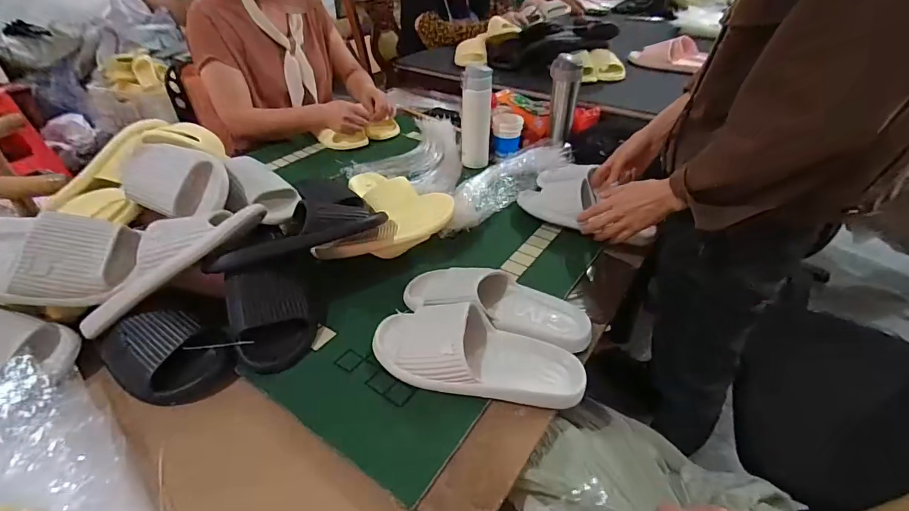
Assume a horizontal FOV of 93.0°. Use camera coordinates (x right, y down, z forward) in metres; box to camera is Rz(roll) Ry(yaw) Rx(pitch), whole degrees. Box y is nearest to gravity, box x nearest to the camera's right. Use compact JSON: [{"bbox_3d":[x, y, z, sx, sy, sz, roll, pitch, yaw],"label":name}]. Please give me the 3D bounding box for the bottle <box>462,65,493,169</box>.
[{"bbox_3d":[0.050,-0.311,0.992,0.065,0.228,0.056,3,39,4],"label":"bottle"}]

